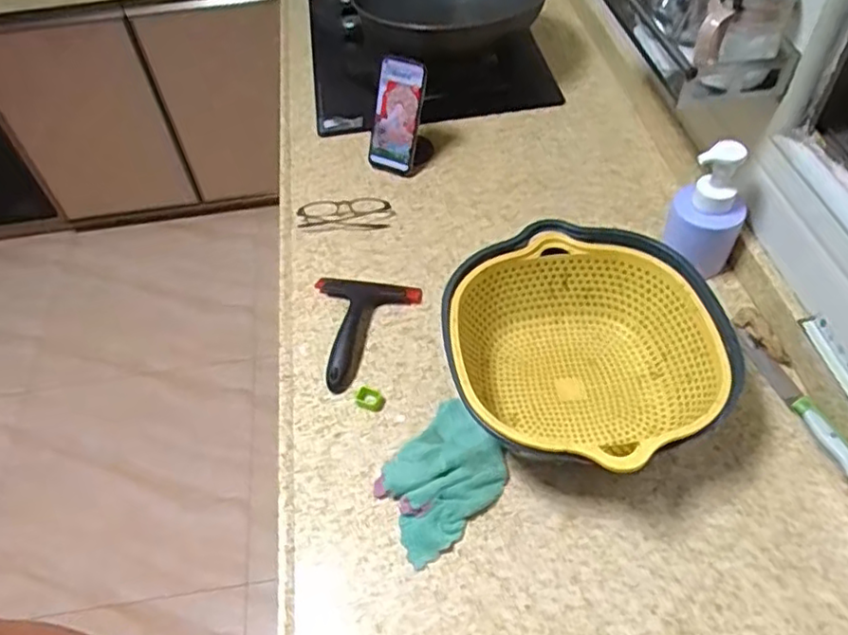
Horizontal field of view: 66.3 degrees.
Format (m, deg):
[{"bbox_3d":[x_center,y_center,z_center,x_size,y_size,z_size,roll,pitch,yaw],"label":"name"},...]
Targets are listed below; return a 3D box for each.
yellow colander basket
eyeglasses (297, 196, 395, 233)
[{"bbox_3d":[0.165,0.042,0.693,0.263,0.114,0.282,4,52,9],"label":"yellow colander basket"},{"bbox_3d":[-0.113,-0.147,0.924,0.134,0.027,0.047,-2,51,4],"label":"eyeglasses"}]

